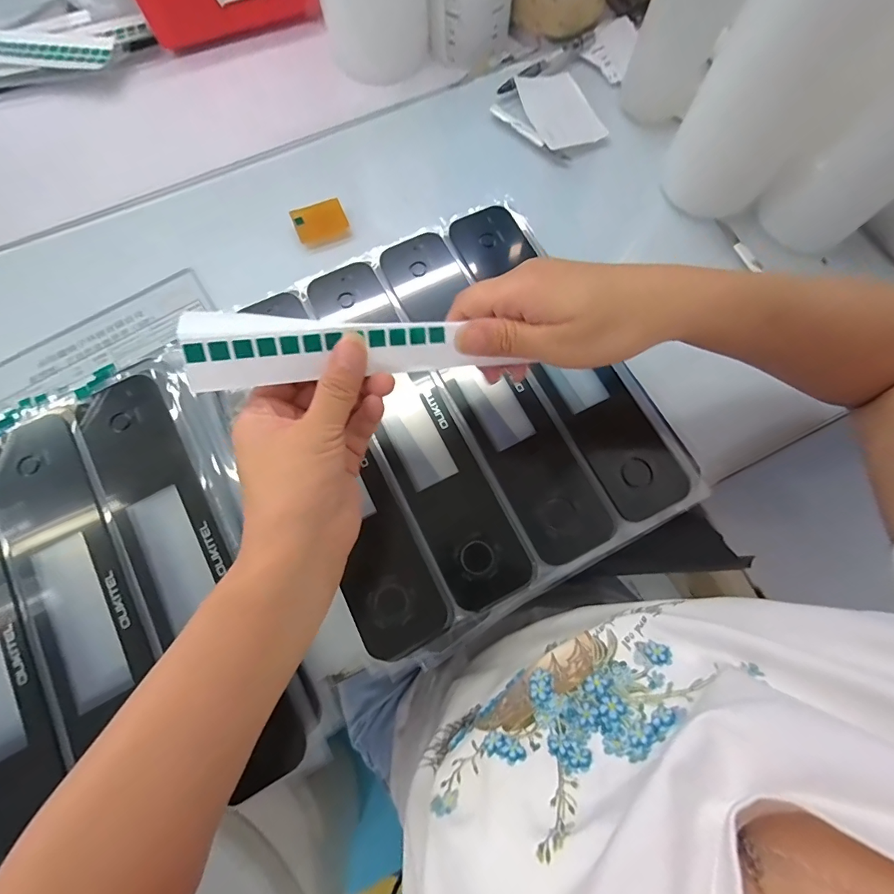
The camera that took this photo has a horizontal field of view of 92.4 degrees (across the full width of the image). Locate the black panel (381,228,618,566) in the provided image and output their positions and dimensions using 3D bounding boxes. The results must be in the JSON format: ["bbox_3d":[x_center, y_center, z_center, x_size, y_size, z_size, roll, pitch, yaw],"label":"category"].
[{"bbox_3d":[0.035,-0.057,0.362,0.068,0.006,0.312,-26,76,-8],"label":"black panel"}]

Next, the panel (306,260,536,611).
[{"bbox_3d":[-0.030,-0.025,0.355,0.066,0.008,0.311,-26,75,-9],"label":"panel"}]

